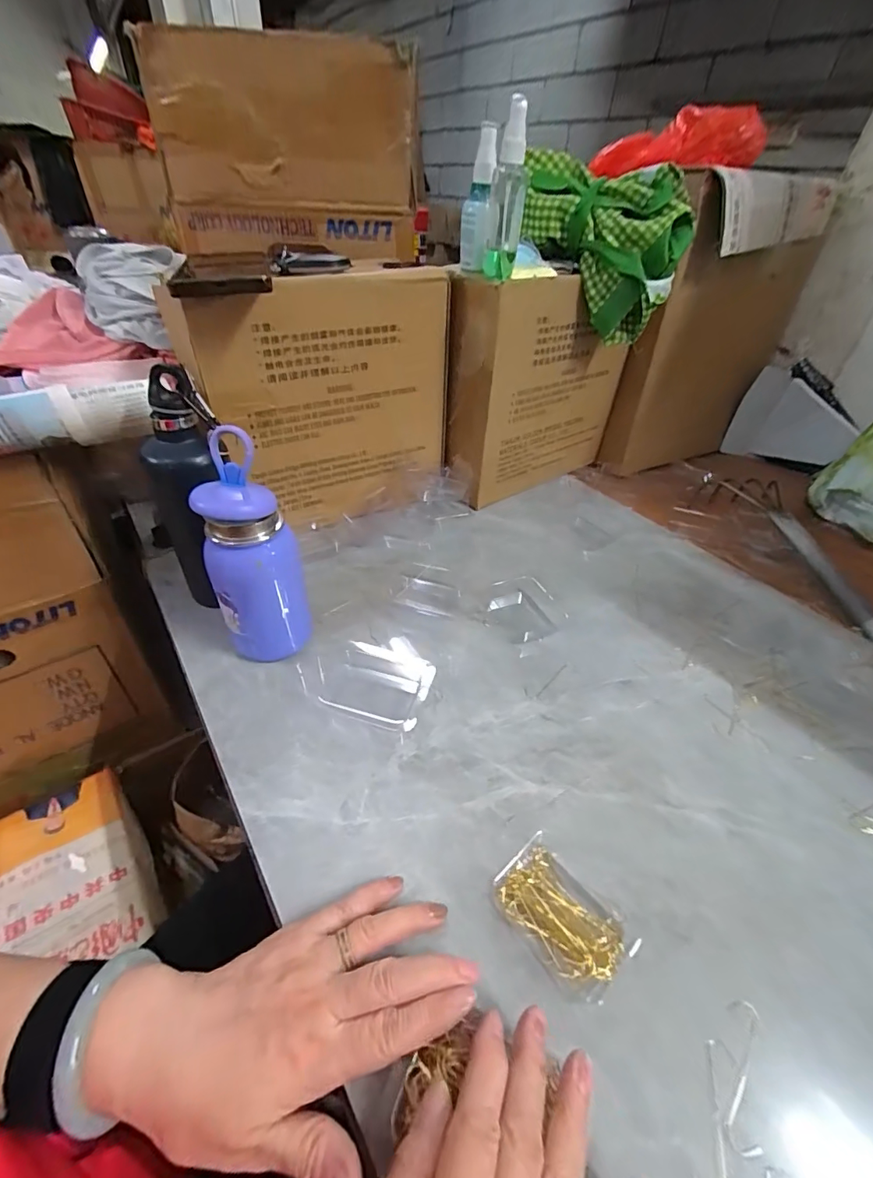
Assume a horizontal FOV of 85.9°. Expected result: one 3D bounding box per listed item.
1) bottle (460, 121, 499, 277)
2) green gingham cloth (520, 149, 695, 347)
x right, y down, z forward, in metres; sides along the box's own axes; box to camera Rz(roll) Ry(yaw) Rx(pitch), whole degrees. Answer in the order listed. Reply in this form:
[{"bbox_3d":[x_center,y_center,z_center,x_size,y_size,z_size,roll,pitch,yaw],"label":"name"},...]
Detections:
[{"bbox_3d":[0.046,-0.406,0.498,0.035,0.121,0.033,2,41,-2],"label":"bottle"},{"bbox_3d":[0.185,-0.399,0.558,0.196,0.156,0.099,12,41,9],"label":"green gingham cloth"}]

